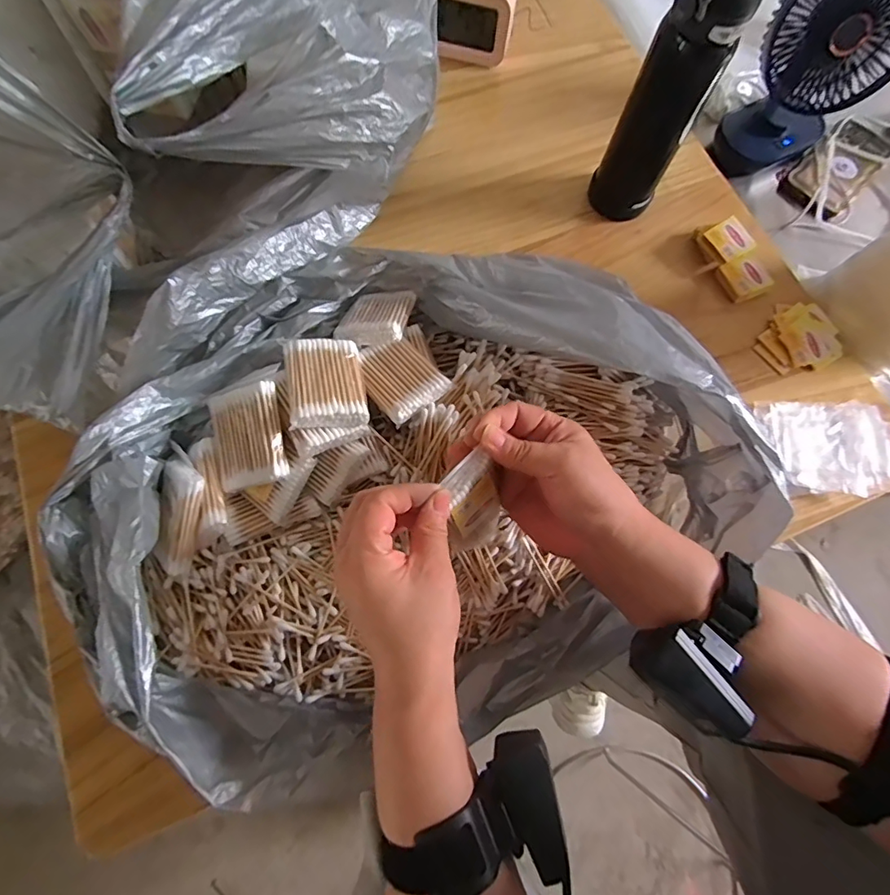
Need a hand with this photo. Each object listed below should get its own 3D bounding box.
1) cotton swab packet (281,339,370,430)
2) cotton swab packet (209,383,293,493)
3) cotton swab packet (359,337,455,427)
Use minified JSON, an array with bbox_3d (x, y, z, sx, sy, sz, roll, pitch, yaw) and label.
[{"bbox_3d":[-0.091,-0.050,0.375,0.057,0.012,0.074,-5,62,-19],"label":"cotton swab packet"},{"bbox_3d":[-0.148,-0.008,0.369,0.057,0.014,0.073,-16,85,12],"label":"cotton swab packet"},{"bbox_3d":[-0.036,-0.058,0.396,0.055,0.012,0.068,-34,76,-13],"label":"cotton swab packet"}]

